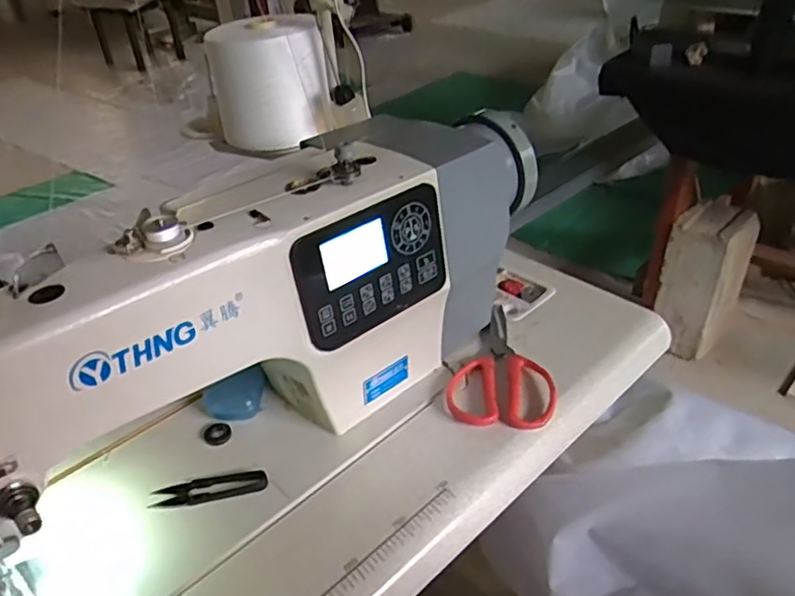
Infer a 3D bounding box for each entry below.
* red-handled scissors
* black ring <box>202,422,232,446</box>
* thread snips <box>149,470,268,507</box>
[{"bbox_3d":[0.110,0.065,0.657,0.103,0.015,0.183,3,36,9],"label":"red-handled scissors"},{"bbox_3d":[-0.173,0.129,0.596,0.026,0.004,0.024,-2,36,2],"label":"black ring"},{"bbox_3d":[-0.164,0.166,0.548,0.098,0.010,0.025,-9,36,-7],"label":"thread snips"}]

